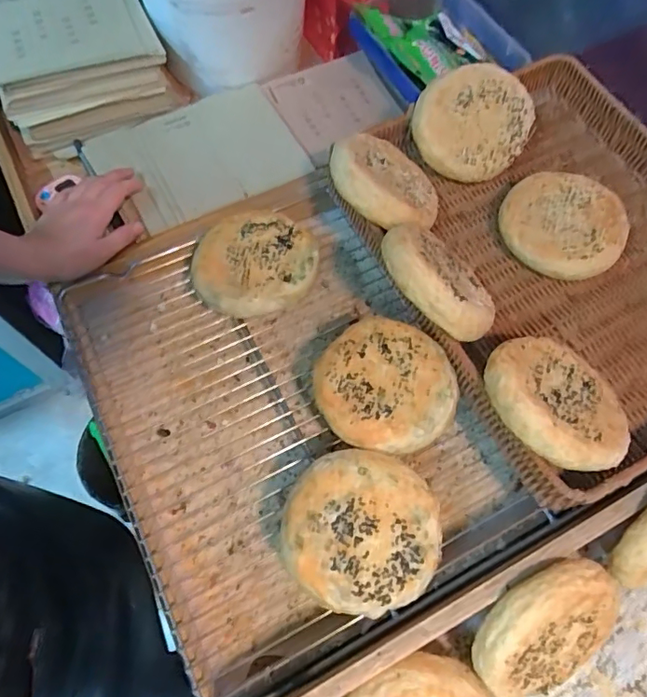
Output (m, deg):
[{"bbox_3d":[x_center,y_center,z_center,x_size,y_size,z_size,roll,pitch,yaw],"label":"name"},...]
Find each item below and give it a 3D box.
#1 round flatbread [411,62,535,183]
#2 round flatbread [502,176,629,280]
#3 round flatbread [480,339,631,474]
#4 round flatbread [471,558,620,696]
[{"bbox_3d":[0.154,-0.232,0.539,0.112,0.021,0.115,-2,99,-13],"label":"round flatbread"},{"bbox_3d":[0.228,-0.118,0.512,0.112,0.034,0.103,0,65,0],"label":"round flatbread"},{"bbox_3d":[0.180,0.043,0.416,0.115,0.034,0.115,14,50,-17],"label":"round flatbread"},{"bbox_3d":[0.159,0.202,0.381,0.106,0.109,0.032,3,23,-26],"label":"round flatbread"}]

